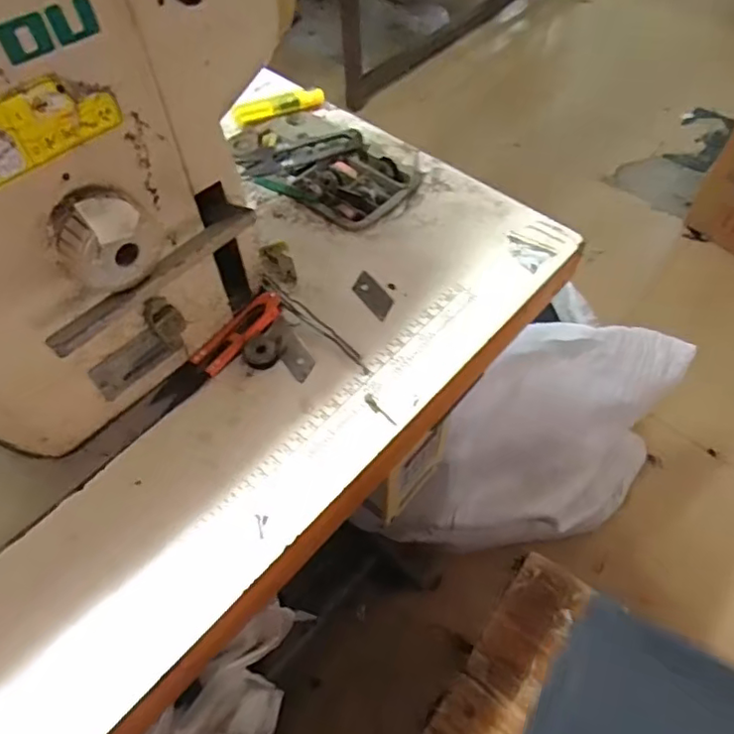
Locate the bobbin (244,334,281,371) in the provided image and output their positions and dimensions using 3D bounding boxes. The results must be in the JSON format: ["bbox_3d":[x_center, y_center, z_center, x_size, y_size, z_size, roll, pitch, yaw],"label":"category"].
[{"bbox_3d":[-0.065,-0.010,0.378,0.021,0.010,0.025,-17,56,-10],"label":"bobbin"}]

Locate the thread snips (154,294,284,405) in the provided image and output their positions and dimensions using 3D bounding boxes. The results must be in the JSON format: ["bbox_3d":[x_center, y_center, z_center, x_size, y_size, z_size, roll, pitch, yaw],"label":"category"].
[{"bbox_3d":[-0.091,-0.012,0.380,0.023,0.011,0.097,34,63,23],"label":"thread snips"}]

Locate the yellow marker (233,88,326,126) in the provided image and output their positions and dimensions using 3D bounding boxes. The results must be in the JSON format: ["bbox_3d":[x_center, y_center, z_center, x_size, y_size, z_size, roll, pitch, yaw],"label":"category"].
[{"bbox_3d":[-0.074,-0.221,0.517,0.077,0.013,0.014,-16,56,-9],"label":"yellow marker"}]

